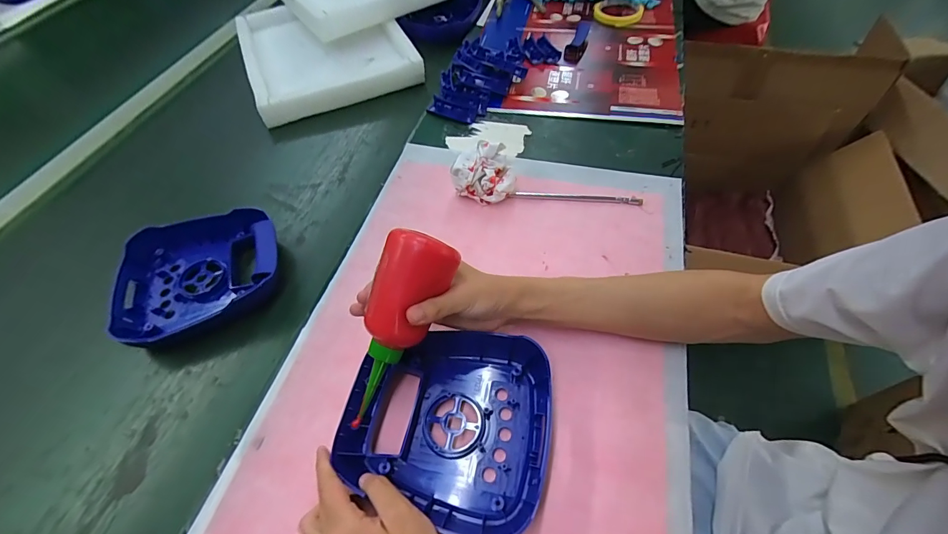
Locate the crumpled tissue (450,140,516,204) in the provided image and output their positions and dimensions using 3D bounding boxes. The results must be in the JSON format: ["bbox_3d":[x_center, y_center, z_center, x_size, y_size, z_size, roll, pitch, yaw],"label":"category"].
[{"bbox_3d":[0.013,-0.122,0.533,0.081,0.066,0.059,-1,55,4],"label":"crumpled tissue"}]

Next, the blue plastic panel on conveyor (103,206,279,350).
[{"bbox_3d":[-0.329,0.007,0.494,0.185,0.039,0.165,-17,55,-7],"label":"blue plastic panel on conveyor"}]

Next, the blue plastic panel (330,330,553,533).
[{"bbox_3d":[-0.024,0.139,0.368,0.179,0.035,0.164,5,55,8],"label":"blue plastic panel"}]

